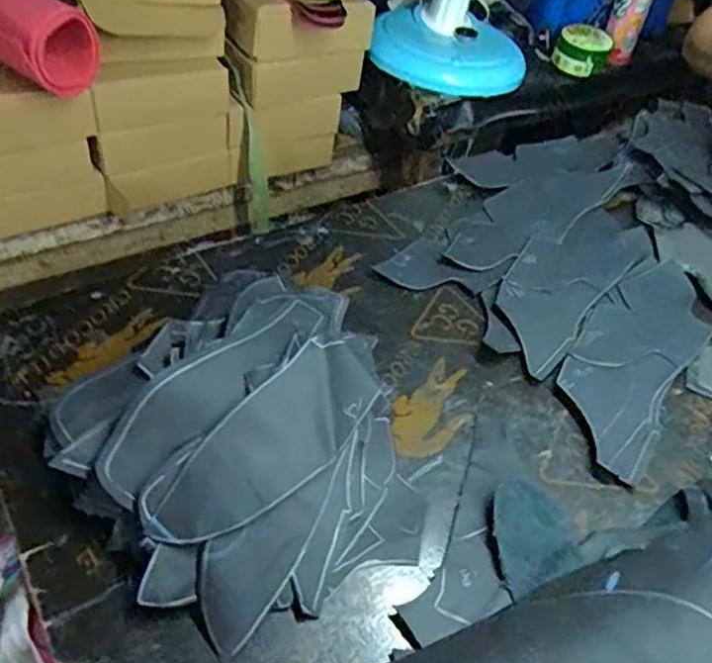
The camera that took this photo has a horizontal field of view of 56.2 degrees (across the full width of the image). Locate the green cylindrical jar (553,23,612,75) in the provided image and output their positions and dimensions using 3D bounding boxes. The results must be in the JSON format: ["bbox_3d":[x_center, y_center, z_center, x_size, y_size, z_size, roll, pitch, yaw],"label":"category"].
[{"bbox_3d":[0.417,-0.517,1.231,0.097,0.070,0.082,19,46,13],"label":"green cylindrical jar"}]

